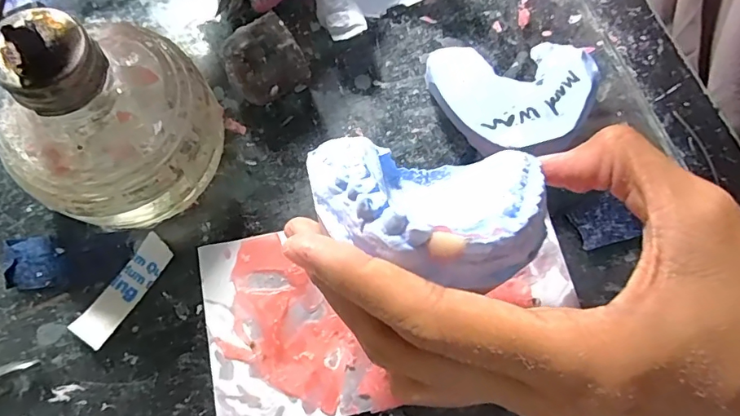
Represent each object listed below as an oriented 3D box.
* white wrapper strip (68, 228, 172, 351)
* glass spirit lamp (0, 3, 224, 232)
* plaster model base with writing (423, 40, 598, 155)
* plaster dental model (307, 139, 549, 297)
[{"bbox_3d":[-0.099,0.033,0.194,0.015,0.005,0.047,34,76,9],"label":"white wrapper strip"},{"bbox_3d":[-0.093,-0.033,0.175,0.072,0.077,0.075,38,77,10],"label":"glass spirit lamp"},{"bbox_3d":[0.059,-0.044,0.207,0.067,0.029,0.050,-1,74,-1],"label":"plaster model base with writing"},{"bbox_3d":[0.016,0.000,0.144,0.067,0.026,0.061,3,42,3],"label":"plaster dental model"}]

